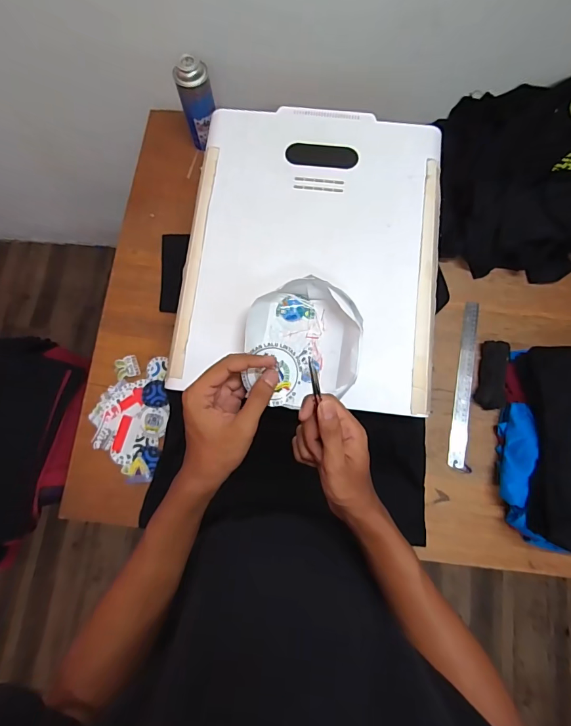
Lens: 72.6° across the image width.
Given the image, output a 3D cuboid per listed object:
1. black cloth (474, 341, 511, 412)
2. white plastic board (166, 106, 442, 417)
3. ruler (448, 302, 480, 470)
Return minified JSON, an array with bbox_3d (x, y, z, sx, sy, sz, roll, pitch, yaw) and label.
[{"bbox_3d":[0.394,0.023,0.734,0.051,0.026,0.126,13,78,3],"label":"black cloth"},{"bbox_3d":[0.044,-0.188,0.628,0.399,0.025,0.494,7,78,2],"label":"white plastic board"},{"bbox_3d":[0.344,0.035,0.745,0.029,0.005,0.321,8,77,15],"label":"ruler"}]

